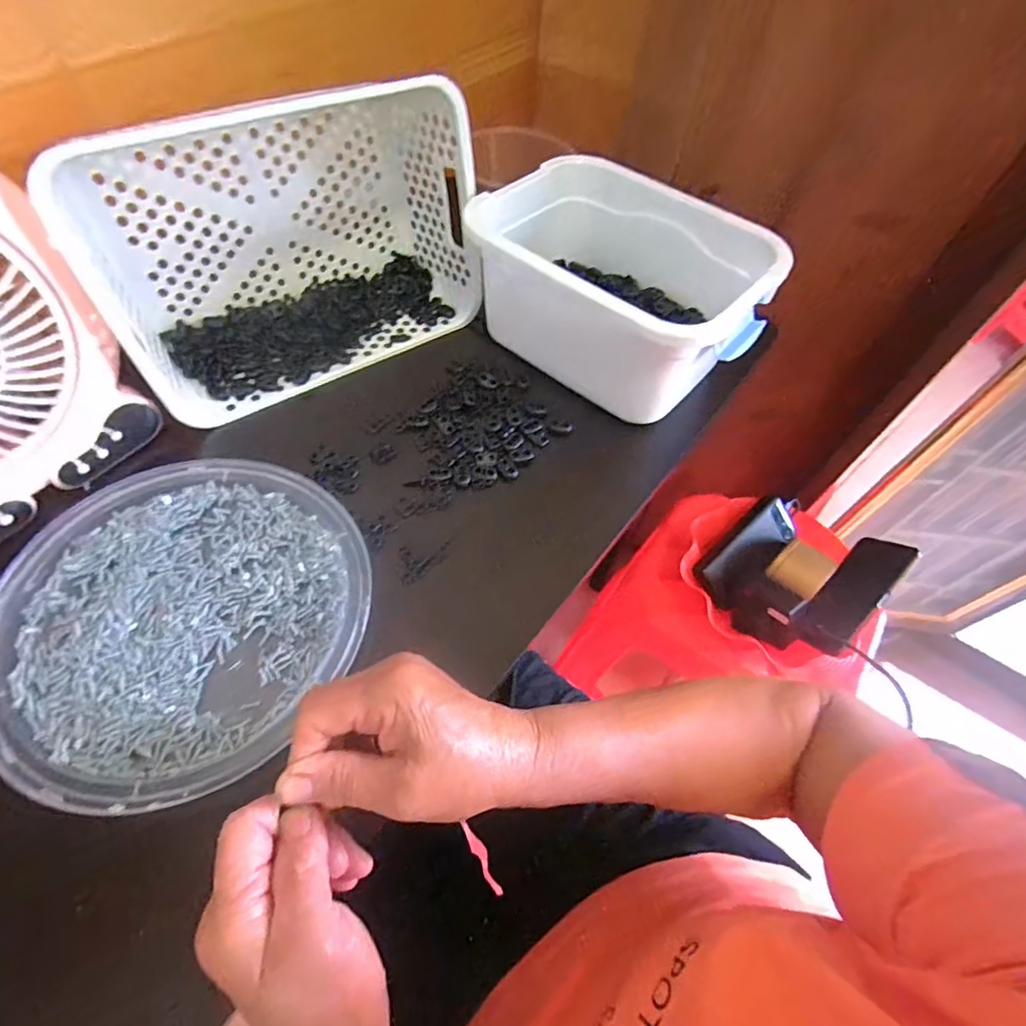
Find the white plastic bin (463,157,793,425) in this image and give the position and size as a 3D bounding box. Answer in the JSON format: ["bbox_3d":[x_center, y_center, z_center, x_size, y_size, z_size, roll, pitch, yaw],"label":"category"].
[{"bbox_3d":[0.084,-0.215,0.500,0.271,0.123,0.181,37,62,18],"label":"white plastic bin"}]

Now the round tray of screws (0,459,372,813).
[{"bbox_3d":[-0.229,0.060,0.364,0.239,0.018,0.232,2,58,-3],"label":"round tray of screws"}]

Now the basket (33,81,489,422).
[{"bbox_3d":[-0.193,-0.236,0.467,0.311,0.168,0.149,-29,64,-20],"label":"basket"}]

